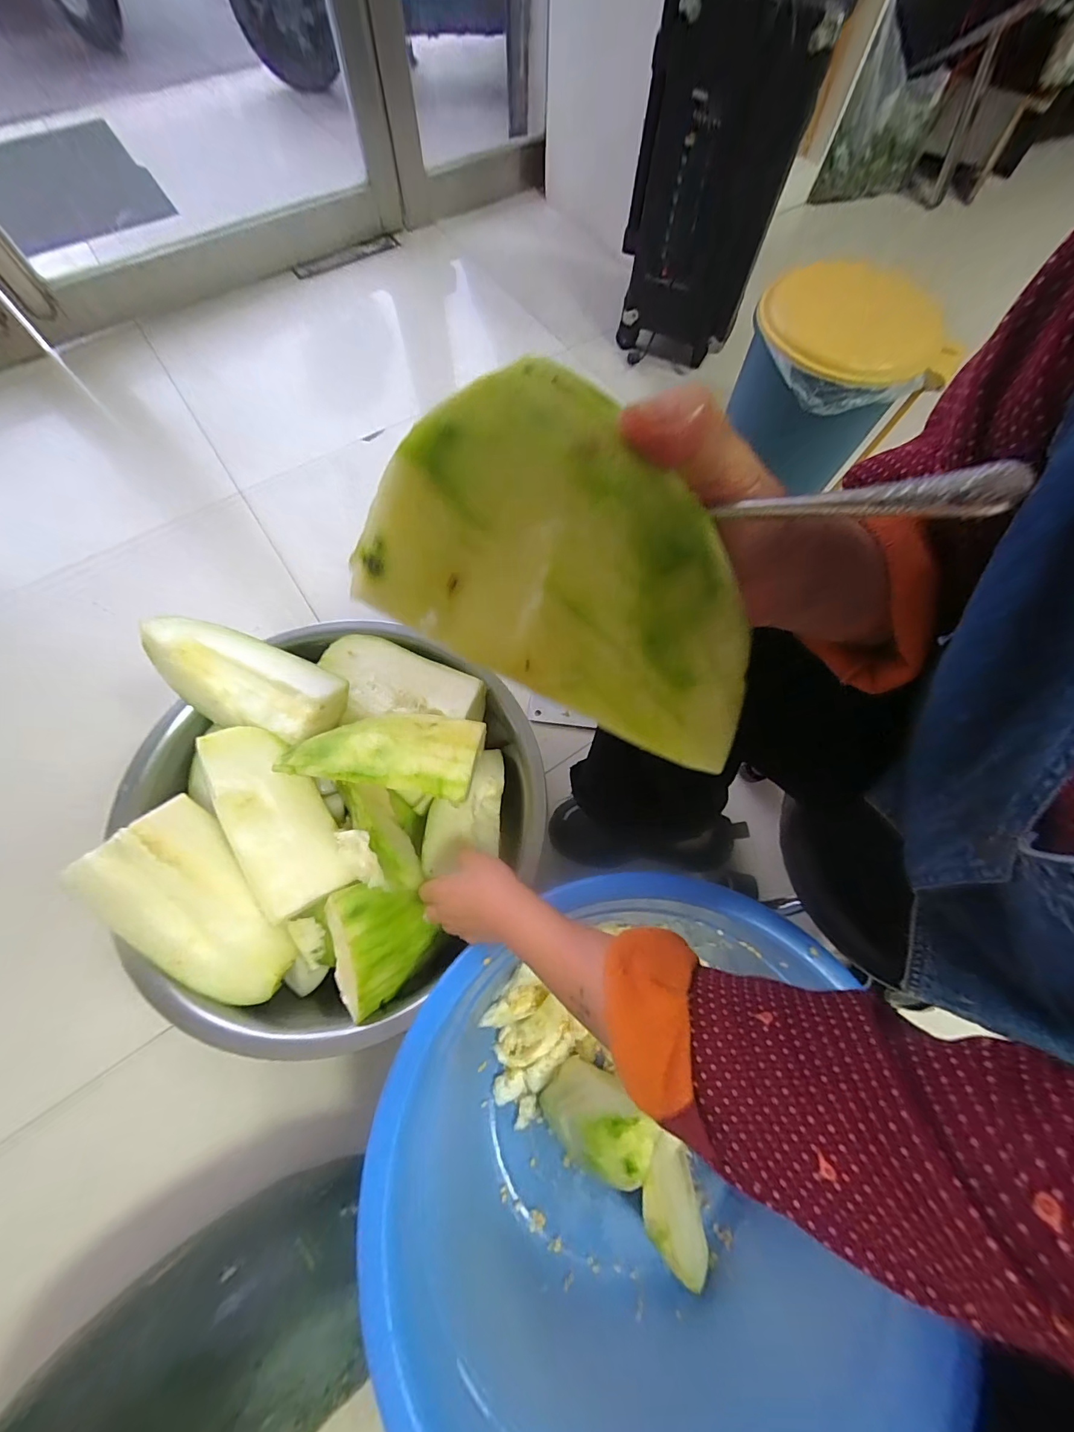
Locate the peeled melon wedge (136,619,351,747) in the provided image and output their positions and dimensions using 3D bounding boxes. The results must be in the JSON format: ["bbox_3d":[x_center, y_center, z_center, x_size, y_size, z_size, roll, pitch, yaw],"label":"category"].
[{"bbox_3d":[-0.356,-0.048,0.562,0.224,0.068,0.111,16,69,4],"label":"peeled melon wedge"}]

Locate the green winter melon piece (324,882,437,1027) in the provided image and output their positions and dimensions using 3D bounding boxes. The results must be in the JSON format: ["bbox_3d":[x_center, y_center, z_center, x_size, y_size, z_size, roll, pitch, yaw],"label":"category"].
[{"bbox_3d":[-0.165,0.240,0.482,0.096,0.057,0.125,-13,70,-7],"label":"green winter melon piece"}]

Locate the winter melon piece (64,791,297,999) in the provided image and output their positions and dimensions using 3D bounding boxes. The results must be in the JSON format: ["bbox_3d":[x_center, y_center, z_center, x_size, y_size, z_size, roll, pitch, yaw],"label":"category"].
[{"bbox_3d":[-0.368,0.214,0.504,0.114,0.073,0.230,-42,96,0],"label":"winter melon piece"}]

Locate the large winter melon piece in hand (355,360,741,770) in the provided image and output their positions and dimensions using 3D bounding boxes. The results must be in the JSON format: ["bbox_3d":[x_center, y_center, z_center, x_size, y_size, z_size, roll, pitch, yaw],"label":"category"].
[{"bbox_3d":[0.018,-0.045,0.147,0.128,0.042,0.081,30,110,-7],"label":"large winter melon piece in hand"}]

